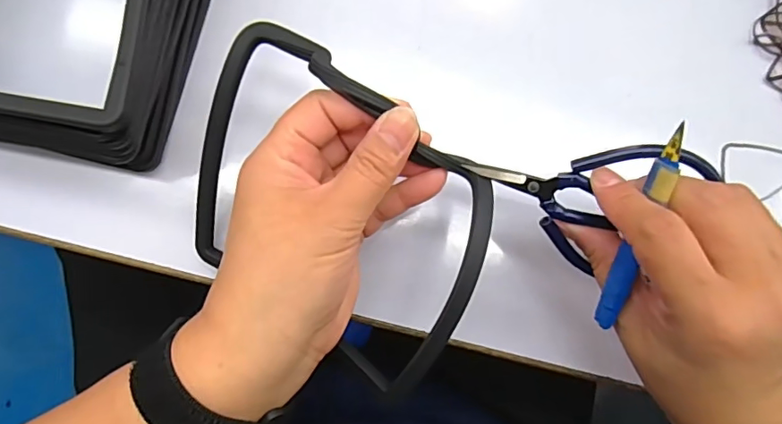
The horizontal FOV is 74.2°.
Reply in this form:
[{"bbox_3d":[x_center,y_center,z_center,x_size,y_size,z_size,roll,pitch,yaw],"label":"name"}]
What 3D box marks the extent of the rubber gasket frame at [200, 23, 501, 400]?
[{"bbox_3d":[-0.028,-0.002,0.258,0.157,0.029,0.133,29,108,8],"label":"rubber gasket frame"}]

